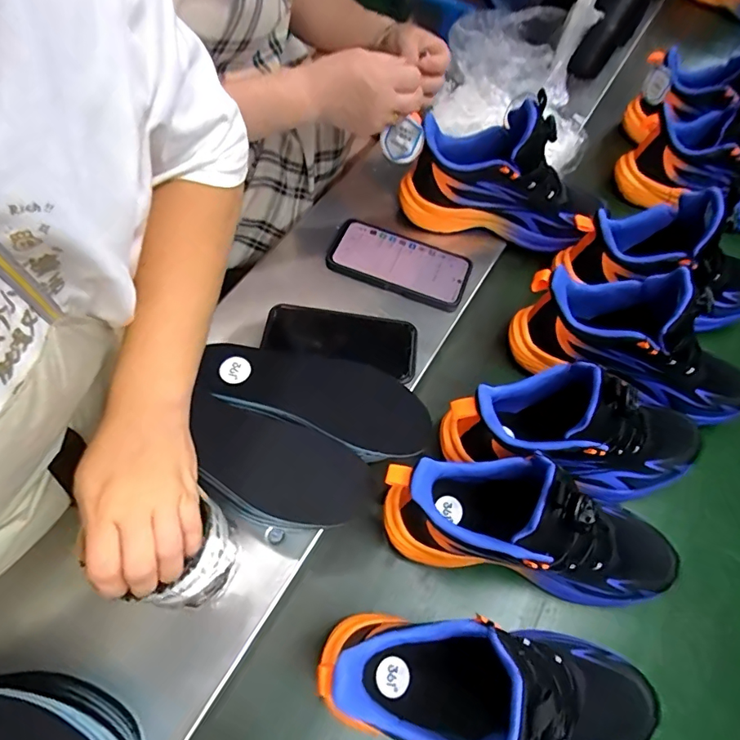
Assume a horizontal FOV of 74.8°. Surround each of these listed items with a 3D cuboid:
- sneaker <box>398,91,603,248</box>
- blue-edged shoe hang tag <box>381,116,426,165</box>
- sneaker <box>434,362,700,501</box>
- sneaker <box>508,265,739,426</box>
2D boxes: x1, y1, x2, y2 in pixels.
[{"bbox_3d":[0.152,-0.231,0.564,0.215,0.140,0.090,14,59,9],"label":"sneaker"},{"bbox_3d":[0.036,-0.254,0.542,0.047,0.047,0.011,30,43,18],"label":"blue-edged shoe hang tag"},{"bbox_3d":[0.199,0.055,0.442,0.255,0.136,0.084,15,57,-11],"label":"sneaker"},{"bbox_3d":[0.279,-0.027,0.501,0.249,0.146,0.089,23,61,14],"label":"sneaker"}]

